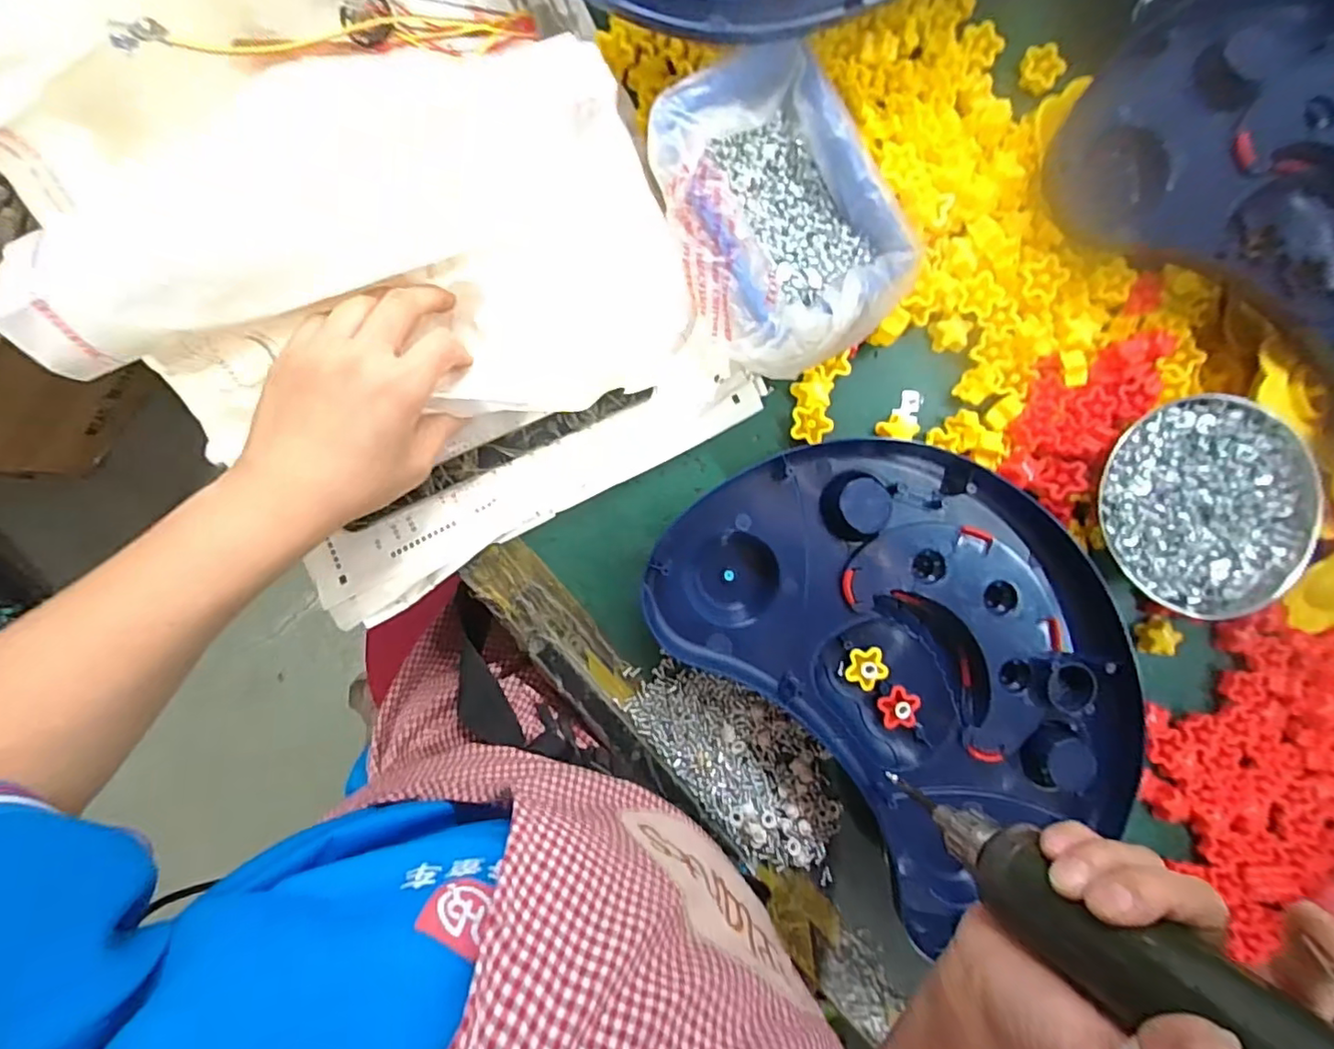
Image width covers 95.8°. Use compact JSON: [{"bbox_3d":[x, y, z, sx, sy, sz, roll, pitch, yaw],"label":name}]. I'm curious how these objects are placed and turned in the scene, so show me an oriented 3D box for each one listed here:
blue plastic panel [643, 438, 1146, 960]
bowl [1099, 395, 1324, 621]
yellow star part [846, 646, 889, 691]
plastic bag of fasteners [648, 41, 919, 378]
[{"bbox_3d":[0.152,0.078,0.383,0.237,0.047,0.304,-35,96,3],"label":"blue plastic panel"},{"bbox_3d":[0.337,-0.011,0.380,0.141,0.030,0.121,29,89,-6],"label":"bowl"},{"bbox_3d":[0.127,0.090,0.382,0.026,0.004,0.025,-40,95,-3],"label":"yellow star part"},{"bbox_3d":[0.062,-0.173,0.339,0.122,0.057,0.167,-27,93,4],"label":"plastic bag of fasteners"}]

